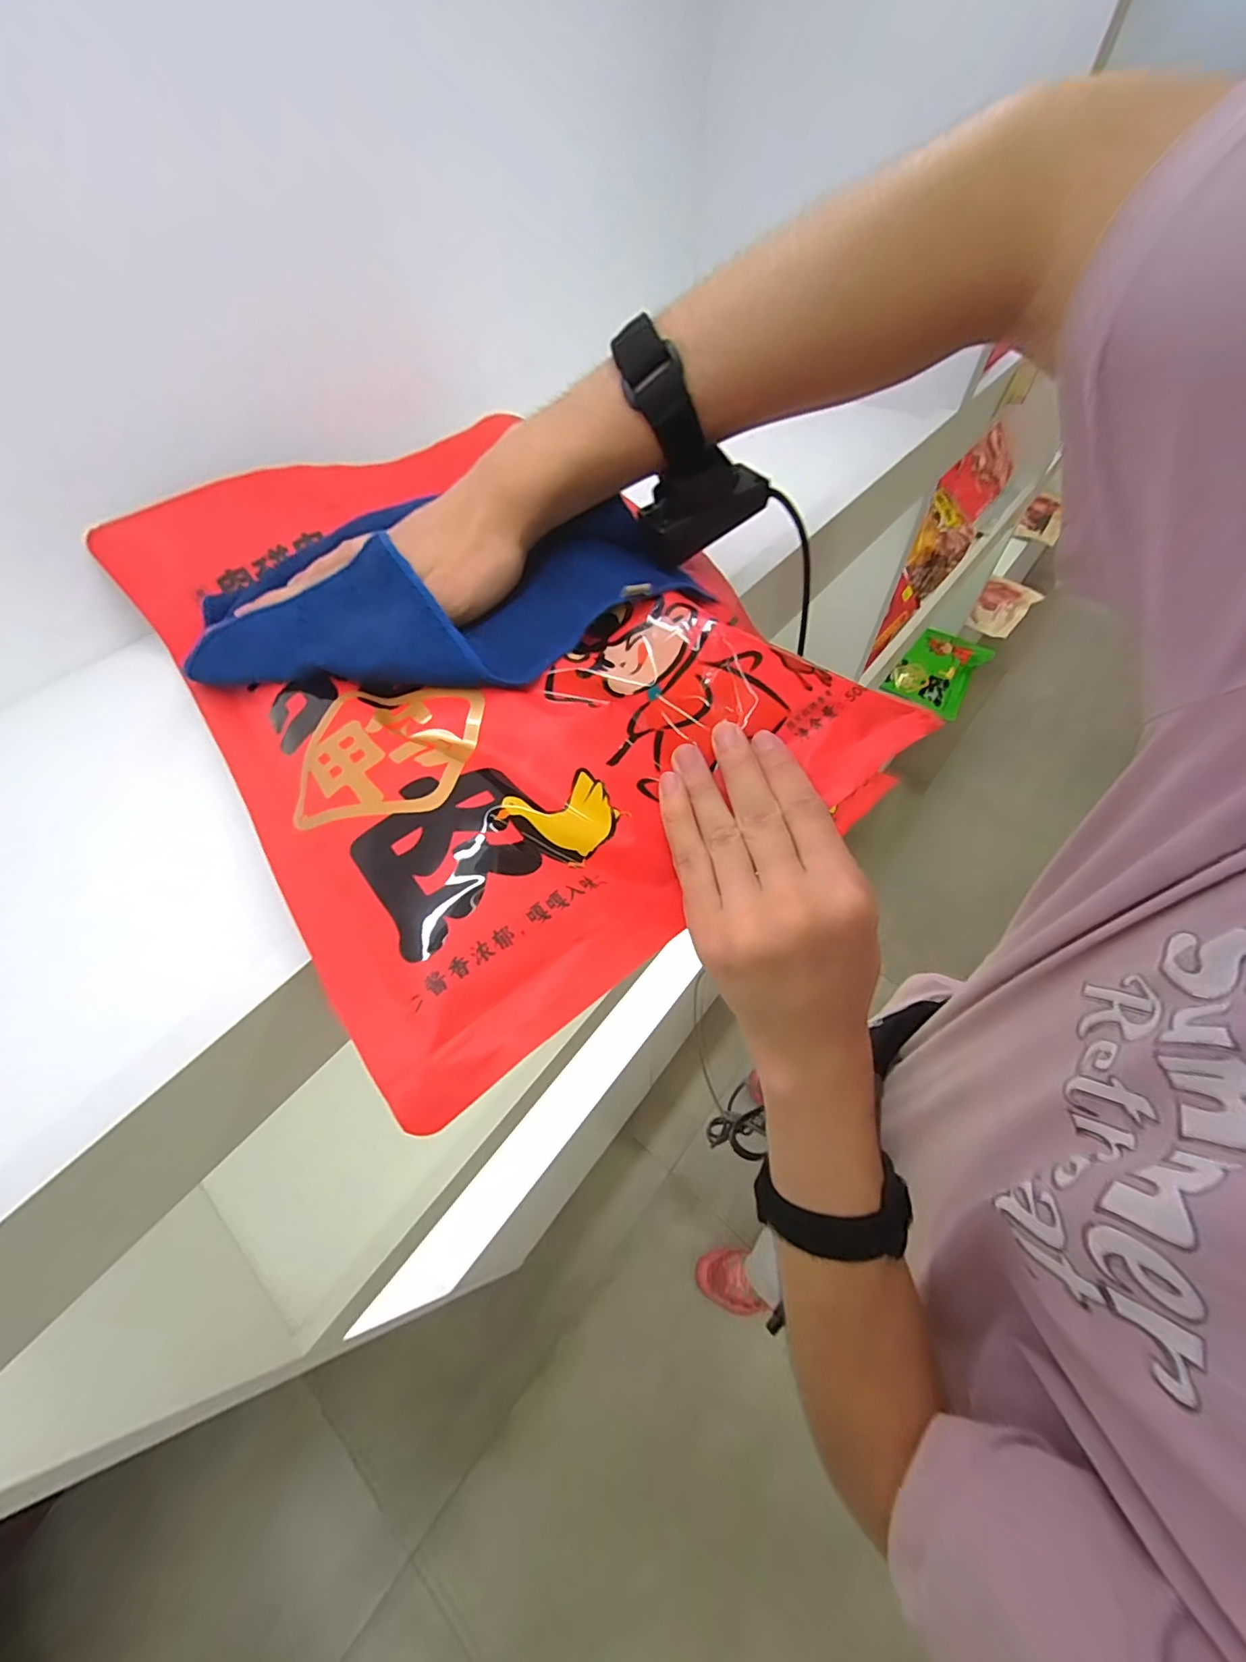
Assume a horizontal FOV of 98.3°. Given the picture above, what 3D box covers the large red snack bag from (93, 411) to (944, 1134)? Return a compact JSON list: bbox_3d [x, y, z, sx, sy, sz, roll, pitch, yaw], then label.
[{"bbox_3d":[-0.088,-0.102,0.299,0.274,0.069,0.398,-36,61,-20],"label":"large red snack bag"}]

